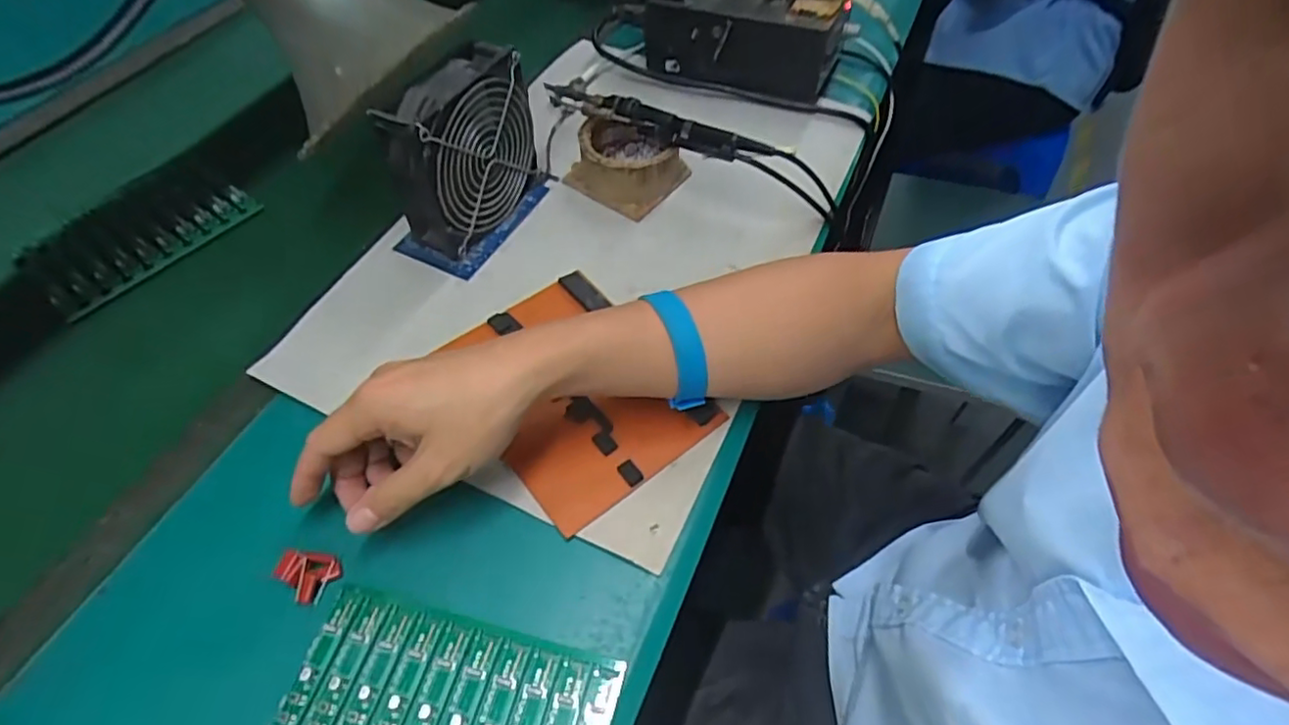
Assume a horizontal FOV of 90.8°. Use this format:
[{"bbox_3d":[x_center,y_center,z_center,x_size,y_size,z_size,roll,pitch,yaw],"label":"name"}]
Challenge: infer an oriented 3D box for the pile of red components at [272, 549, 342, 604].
[{"bbox_3d":[-0.193,0.119,0.361,0.033,0.009,0.027,19,56,14],"label":"pile of red components"}]

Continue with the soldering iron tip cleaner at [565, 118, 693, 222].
[{"bbox_3d":[-0.016,-0.176,0.544,0.087,0.045,0.082,35,61,23],"label":"soldering iron tip cleaner"}]

